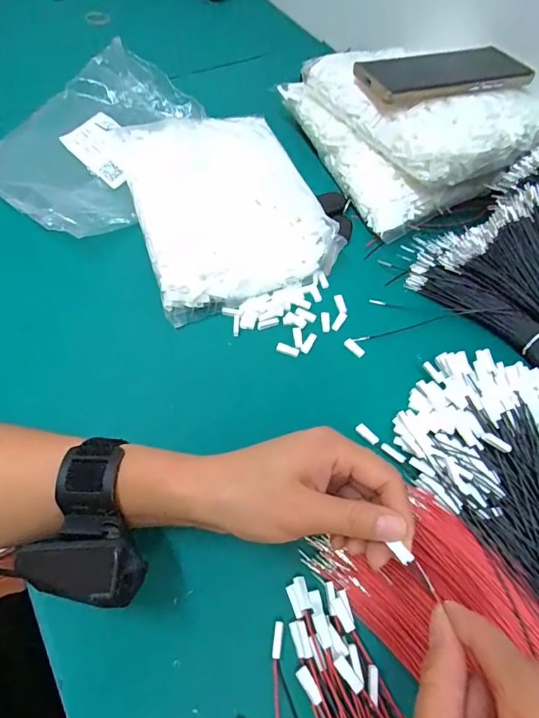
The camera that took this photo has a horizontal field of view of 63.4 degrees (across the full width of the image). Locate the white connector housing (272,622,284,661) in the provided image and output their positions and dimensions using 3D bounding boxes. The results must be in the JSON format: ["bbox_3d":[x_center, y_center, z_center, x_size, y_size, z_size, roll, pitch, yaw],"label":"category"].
[{"bbox_3d":[0.005,0.175,0.272,0.006,0.004,0.020,7,60,0],"label":"white connector housing"}]

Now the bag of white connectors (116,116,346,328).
[{"bbox_3d":[-0.045,-0.159,0.440,0.173,0.051,0.235,-15,62,-12],"label":"bag of white connectors"}]

